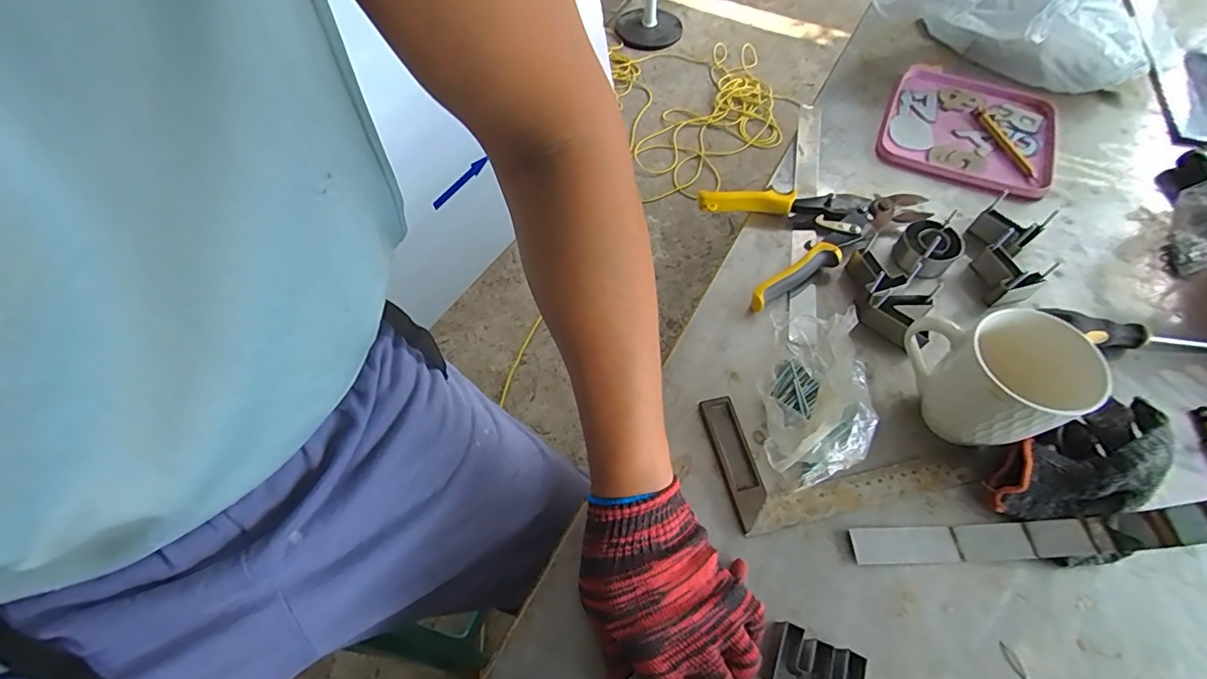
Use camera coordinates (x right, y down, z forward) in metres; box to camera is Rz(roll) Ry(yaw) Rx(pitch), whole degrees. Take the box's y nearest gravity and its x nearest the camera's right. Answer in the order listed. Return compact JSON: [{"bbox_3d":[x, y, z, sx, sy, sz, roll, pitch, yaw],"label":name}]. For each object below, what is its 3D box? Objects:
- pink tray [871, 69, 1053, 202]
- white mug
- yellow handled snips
[{"bbox_3d":[0.454,-0.265,0.626,0.190,0.026,0.194,23,62,16],"label":"pink tray"},{"bbox_3d":[0.296,0.031,0.396,0.074,0.106,0.100,-20,61,-11],"label":"white mug"},{"bbox_3d":[0.213,-0.135,0.548,0.230,0.034,0.144,-26,62,-14],"label":"yellow handled snips"}]

